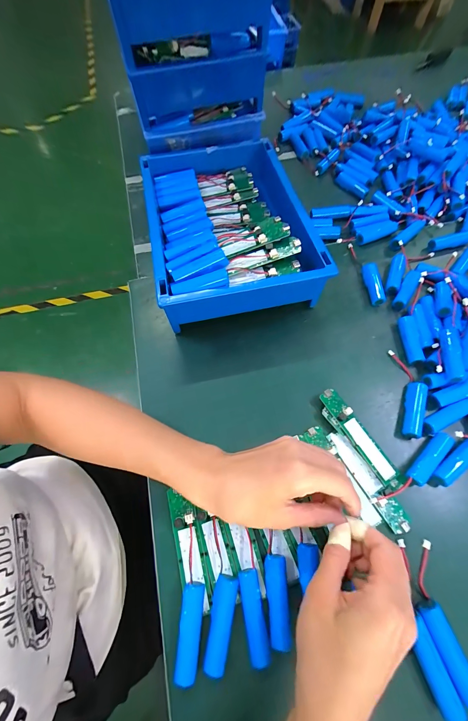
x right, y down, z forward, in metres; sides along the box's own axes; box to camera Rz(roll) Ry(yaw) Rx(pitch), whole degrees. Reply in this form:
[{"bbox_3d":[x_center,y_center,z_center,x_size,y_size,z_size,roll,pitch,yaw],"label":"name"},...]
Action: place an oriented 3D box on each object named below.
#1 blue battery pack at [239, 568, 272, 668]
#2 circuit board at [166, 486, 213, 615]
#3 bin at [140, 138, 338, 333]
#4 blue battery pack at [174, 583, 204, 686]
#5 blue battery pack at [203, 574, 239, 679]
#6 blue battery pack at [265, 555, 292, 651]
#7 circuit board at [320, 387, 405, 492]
[{"bbox_3d":[0.018,0.231,0.253,0.019,0.018,0.066,-9,67,-4],"label":"blue battery pack"},{"bbox_3d":[-0.046,0.189,0.280,0.026,0.008,0.107,-14,67,-6],"label":"circuit board"},{"bbox_3d":[-0.008,-0.204,0.420,0.230,0.096,0.312,-11,67,-5],"label":"bin"},{"bbox_3d":[-0.039,0.241,0.250,0.019,0.018,0.067,3,66,1],"label":"blue battery pack"},{"bbox_3d":[-0.012,0.236,0.252,0.021,0.017,0.067,12,67,5],"label":"blue battery pack"},{"bbox_3d":[0.040,0.221,0.258,0.019,0.016,0.067,0,66,0],"label":"blue battery pack"},{"bbox_3d":[0.146,0.089,0.324,0.024,0.012,0.124,-28,69,-11],"label":"circuit board"}]

